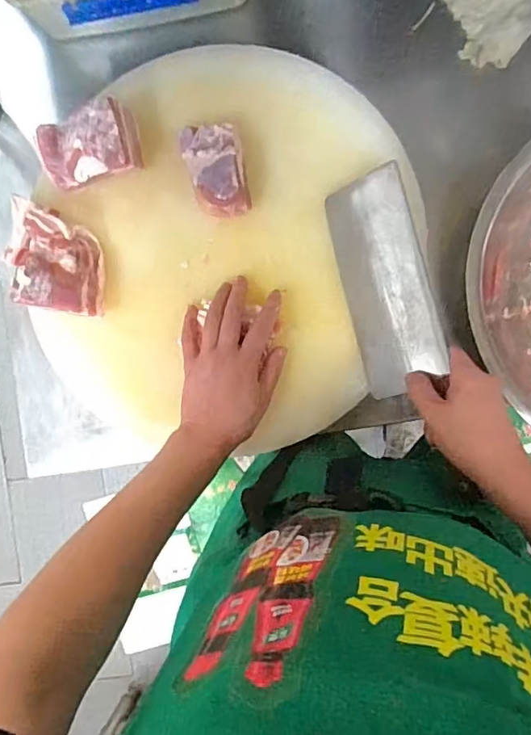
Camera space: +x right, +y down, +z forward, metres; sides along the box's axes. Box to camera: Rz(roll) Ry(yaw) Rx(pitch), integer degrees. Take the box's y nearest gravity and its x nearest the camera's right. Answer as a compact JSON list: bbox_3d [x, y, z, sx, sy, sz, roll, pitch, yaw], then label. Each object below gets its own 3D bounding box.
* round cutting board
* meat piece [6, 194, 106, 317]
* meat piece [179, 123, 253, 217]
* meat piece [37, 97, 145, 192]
[{"bbox_3d":[-0.052,-0.123,0.588,0.450,0.052,0.422,-45,84,5],"label":"round cutting board"},{"bbox_3d":[-0.236,-0.121,0.594,0.121,0.059,0.114,11,91,8],"label":"meat piece"},{"bbox_3d":[-0.057,-0.218,0.579,0.065,0.045,0.099,-10,88,7],"label":"meat piece"},{"bbox_3d":[-0.197,-0.241,0.588,0.112,0.059,0.081,-18,87,7],"label":"meat piece"}]

